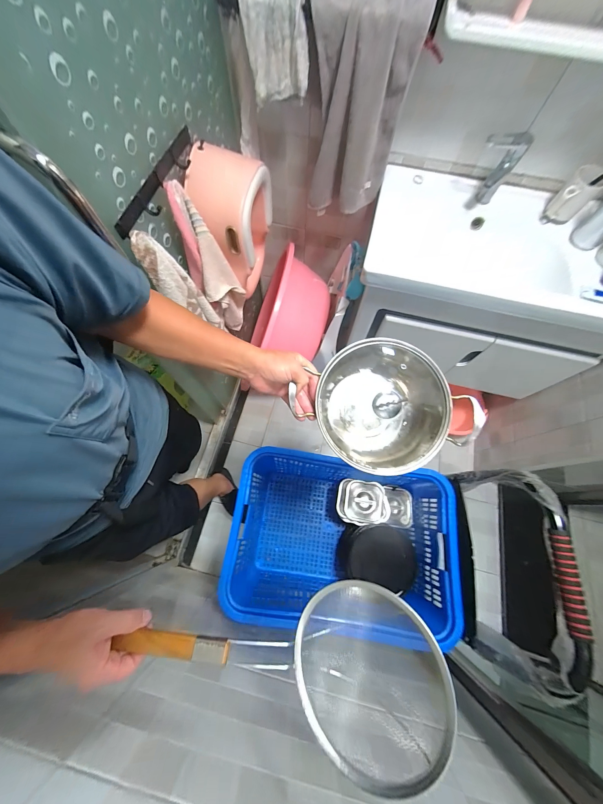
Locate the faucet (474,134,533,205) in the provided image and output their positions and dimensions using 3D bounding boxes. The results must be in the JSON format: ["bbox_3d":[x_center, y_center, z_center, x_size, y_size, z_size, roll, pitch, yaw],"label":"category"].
[{"bbox_3d":[0.530,-0.646,0.729,0.097,0.133,0.132,35,73,10],"label":"faucet"}]

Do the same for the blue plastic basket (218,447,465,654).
[{"bbox_3d":[0.124,0.448,0.909,0.660,0.343,0.449,8,70,1],"label":"blue plastic basket"}]

